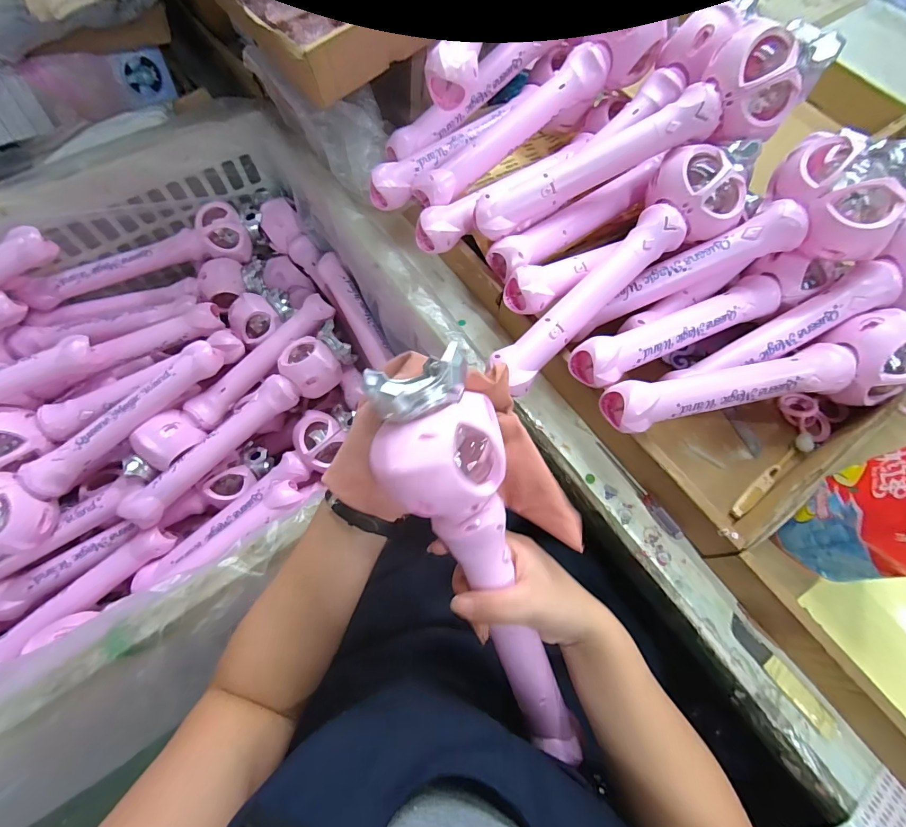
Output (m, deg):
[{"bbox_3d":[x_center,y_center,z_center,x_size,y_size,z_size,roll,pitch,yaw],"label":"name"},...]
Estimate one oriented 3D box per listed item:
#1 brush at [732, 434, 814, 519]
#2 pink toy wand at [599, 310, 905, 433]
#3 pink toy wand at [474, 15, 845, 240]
[{"bbox_3d":[0.342,0.065,0.442,0.134,0.012,0.015,-36,72,-15],"label":"brush"},{"bbox_3d":[0.316,-0.035,0.417,0.349,0.061,0.078,-11,68,-6],"label":"pink toy wand"},{"bbox_3d":[0.181,-0.279,0.426,0.341,0.065,0.078,-24,68,9],"label":"pink toy wand"}]

